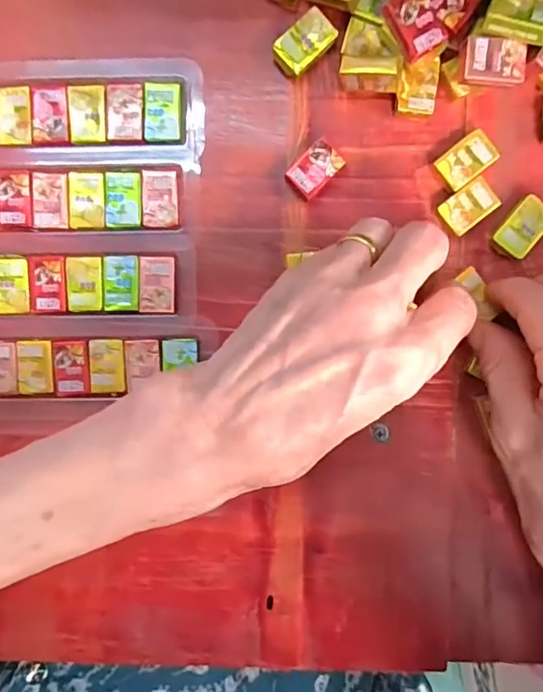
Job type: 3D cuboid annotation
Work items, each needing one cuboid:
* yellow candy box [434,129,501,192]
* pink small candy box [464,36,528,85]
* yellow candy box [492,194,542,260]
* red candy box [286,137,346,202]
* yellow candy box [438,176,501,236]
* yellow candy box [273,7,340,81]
[{"bbox_3d":[0.087,-0.083,0.229,0.025,0.008,0.016,-38,92,4],"label":"yellow candy box"},{"bbox_3d":[0.091,-0.117,0.207,0.025,0.004,0.018,2,101,-3],"label":"pink small candy box"},{"bbox_3d":[0.113,-0.053,0.231,0.017,0.009,0.026,40,94,-1],"label":"yellow candy box"},{"bbox_3d":[0.020,-0.080,0.232,0.026,0.008,0.016,-44,92,4],"label":"red candy box"},{"bbox_3d":[0.089,-0.063,0.231,0.024,0.008,0.017,-38,92,4],"label":"yellow candy box"},{"bbox_3d":[0.014,-0.134,0.228,0.027,0.010,0.018,-45,92,4],"label":"yellow candy box"}]

